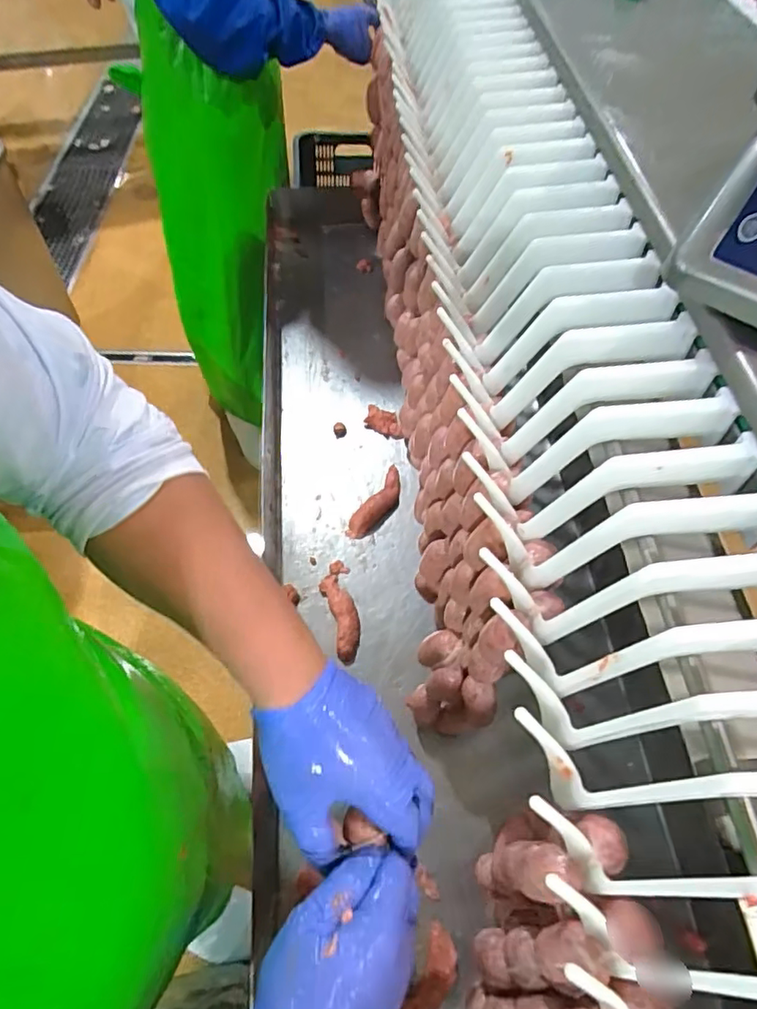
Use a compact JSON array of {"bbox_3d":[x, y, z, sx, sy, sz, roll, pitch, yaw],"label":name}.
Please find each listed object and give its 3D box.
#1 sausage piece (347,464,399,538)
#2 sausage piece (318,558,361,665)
[{"bbox_3d":[0.004,-0.005,0.778,0.039,0.026,0.124,26,58,16],"label":"sausage piece"},{"bbox_3d":[-0.047,0.127,0.701,0.038,0.029,0.128,-9,55,-8],"label":"sausage piece"}]

